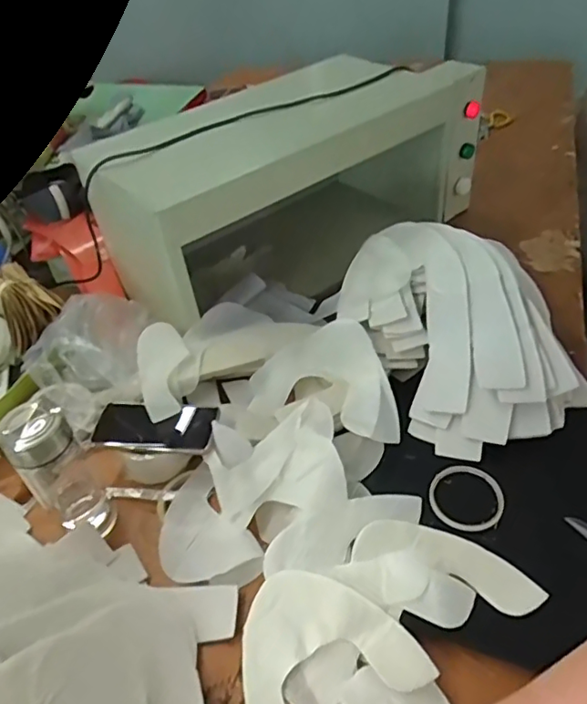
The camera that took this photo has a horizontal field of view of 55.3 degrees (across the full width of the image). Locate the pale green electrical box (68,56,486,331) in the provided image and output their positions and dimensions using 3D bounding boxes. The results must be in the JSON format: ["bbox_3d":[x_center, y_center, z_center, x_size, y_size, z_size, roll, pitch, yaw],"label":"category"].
[{"bbox_3d":[0.013,-0.307,1.008,0.682,0.321,0.273,-30,48,-24],"label":"pale green electrical box"}]

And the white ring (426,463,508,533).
[{"bbox_3d":[0.211,0.178,0.684,0.086,0.012,0.088,0,45,0],"label":"white ring"}]

